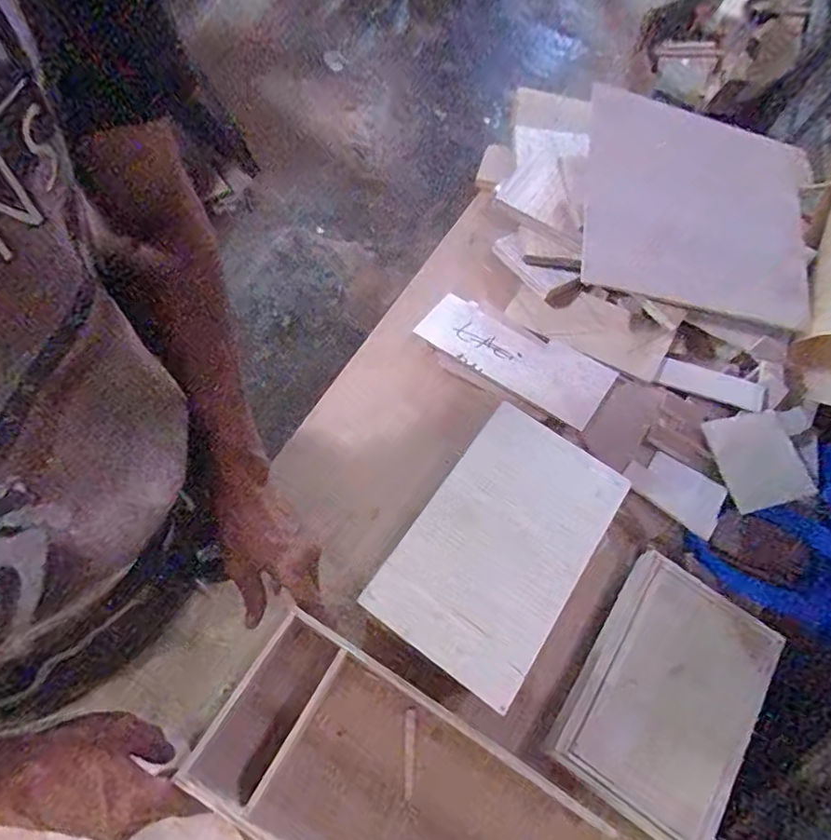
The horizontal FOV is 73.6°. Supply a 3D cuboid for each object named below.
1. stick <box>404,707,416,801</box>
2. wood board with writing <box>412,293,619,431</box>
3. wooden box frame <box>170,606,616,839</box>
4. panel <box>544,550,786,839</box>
[{"bbox_3d":[-0.005,0.300,0.501,0.008,0.011,0.071,5,64,-5],"label":"stick"},{"bbox_3d":[0.117,-0.078,0.662,0.226,0.013,0.093,33,65,9],"label":"wood board with writing"},{"bbox_3d":[-0.023,0.287,0.436,0.264,0.098,0.139,29,66,12],"label":"wooden box frame"},{"bbox_3d":[0.225,0.244,0.498,0.137,0.018,0.210,25,71,27],"label":"panel"}]

